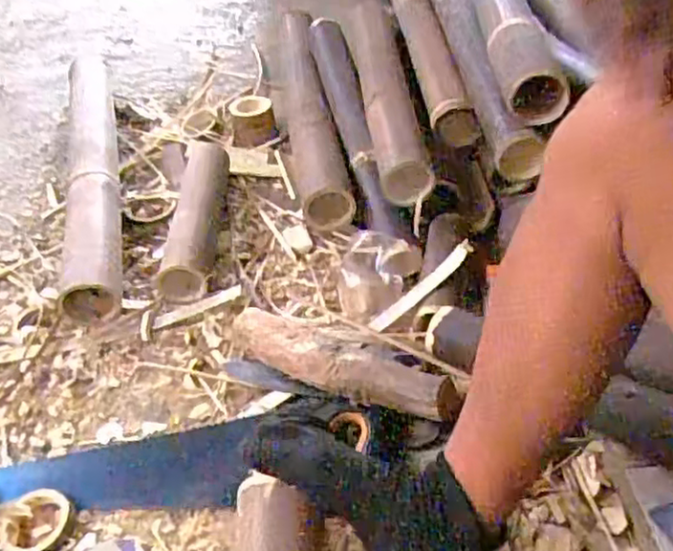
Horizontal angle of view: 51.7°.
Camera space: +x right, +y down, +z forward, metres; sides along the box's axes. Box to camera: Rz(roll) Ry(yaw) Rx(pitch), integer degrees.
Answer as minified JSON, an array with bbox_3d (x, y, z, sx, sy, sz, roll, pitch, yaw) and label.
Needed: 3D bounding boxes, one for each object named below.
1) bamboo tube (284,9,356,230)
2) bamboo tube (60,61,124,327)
[{"bbox_3d":[-0.049,-0.274,1.149,0.074,0.093,0.552,-9,47,-4],"label":"bamboo tube"},{"bbox_3d":[-0.381,-0.164,1.073,0.085,0.075,0.606,-11,43,-7],"label":"bamboo tube"}]

